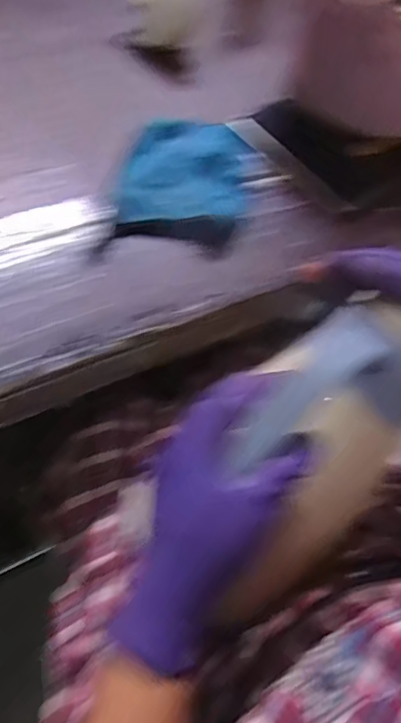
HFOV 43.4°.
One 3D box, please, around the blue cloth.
[{"bbox_3d":[-0.014,-0.194,0.508,0.136,0.021,0.138,1,62,-8],"label":"blue cloth"}]

